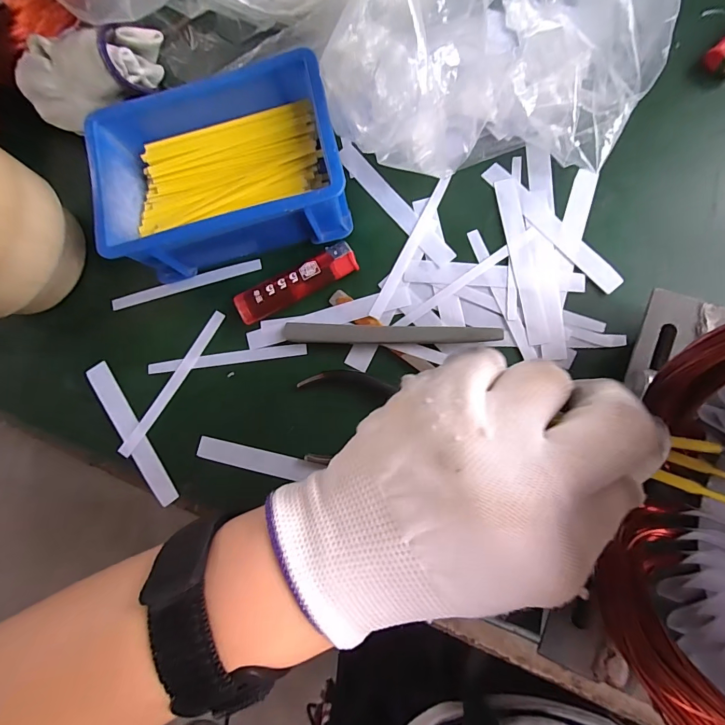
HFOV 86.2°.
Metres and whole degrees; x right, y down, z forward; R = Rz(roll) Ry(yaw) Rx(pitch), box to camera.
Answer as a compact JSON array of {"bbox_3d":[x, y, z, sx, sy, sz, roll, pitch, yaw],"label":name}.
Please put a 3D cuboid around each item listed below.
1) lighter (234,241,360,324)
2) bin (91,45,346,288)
[{"bbox_3d":[-0.043,-0.052,0.252,0.082,0.010,0.020,-26,80,3],"label":"lighter"},{"bbox_3d":[-0.086,-0.122,0.243,0.141,0.049,0.103,-12,82,6],"label":"bin"}]

